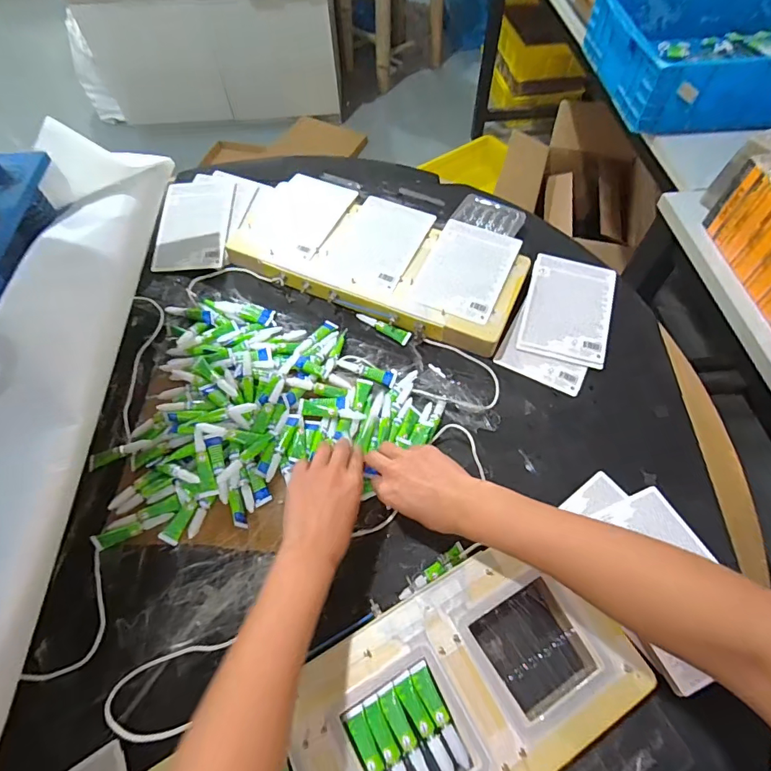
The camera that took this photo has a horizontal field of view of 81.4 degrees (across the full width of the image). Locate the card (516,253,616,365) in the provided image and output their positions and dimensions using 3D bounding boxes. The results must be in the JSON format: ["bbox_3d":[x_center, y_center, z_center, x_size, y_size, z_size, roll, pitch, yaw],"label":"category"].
[{"bbox_3d":[0.262,-0.116,0.644,0.114,0.009,0.176,15,65,11],"label":"card"}]

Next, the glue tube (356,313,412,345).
[{"bbox_3d":[-0.004,-0.082,0.629,0.084,0.008,0.016,24,63,14],"label":"glue tube"}]

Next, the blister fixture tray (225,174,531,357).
[{"bbox_3d":[-0.014,-0.195,0.671,0.428,0.032,0.198,21,63,12],"label":"blister fixture tray"}]

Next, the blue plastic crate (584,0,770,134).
[{"bbox_3d":[0.698,-0.678,0.895,0.506,0.129,0.385,1,59,1],"label":"blue plastic crate"}]

